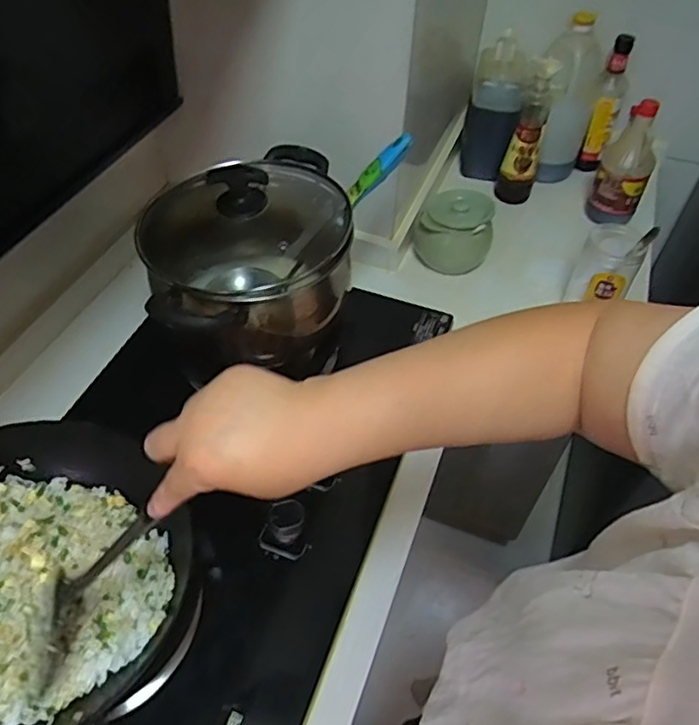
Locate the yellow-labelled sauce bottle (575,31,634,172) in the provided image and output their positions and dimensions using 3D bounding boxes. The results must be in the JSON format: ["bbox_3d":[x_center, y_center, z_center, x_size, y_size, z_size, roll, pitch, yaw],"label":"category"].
[{"bbox_3d":[0.467,-0.461,1.118,0.044,0.240,0.055,27,53,20],"label":"yellow-labelled sauce bottle"}]

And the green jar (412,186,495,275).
[{"bbox_3d":[0.167,-0.211,1.014,0.117,0.110,0.113,1,49,-1],"label":"green jar"}]

